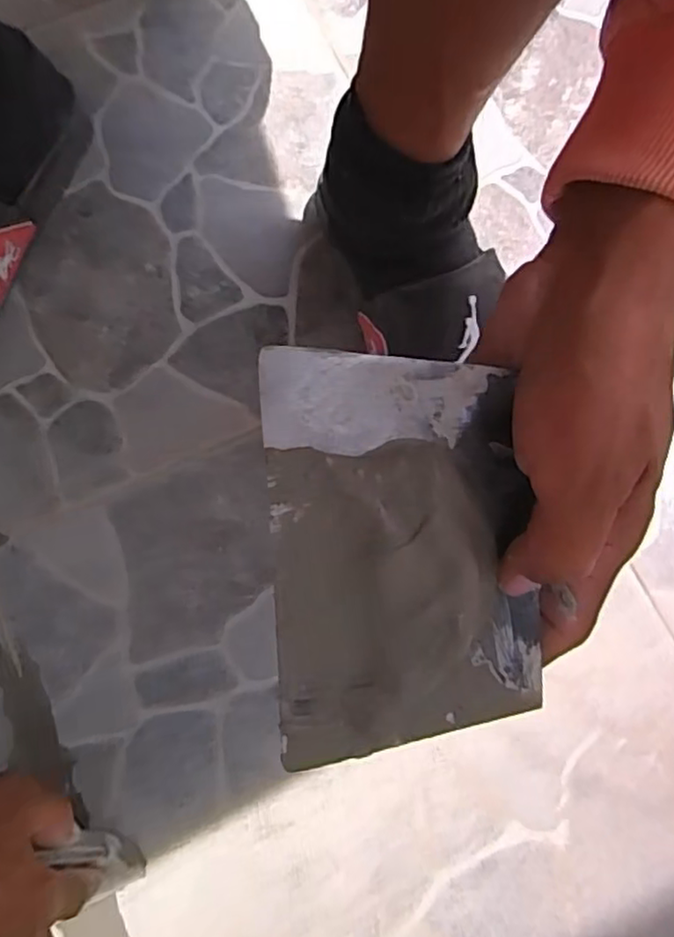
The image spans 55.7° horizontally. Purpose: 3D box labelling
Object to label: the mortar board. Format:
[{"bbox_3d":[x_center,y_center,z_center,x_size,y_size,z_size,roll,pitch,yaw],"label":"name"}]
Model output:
[{"bbox_3d":[0.024,0.031,0.213,0.090,0.015,0.137,-4,97,-9],"label":"mortar board"}]

